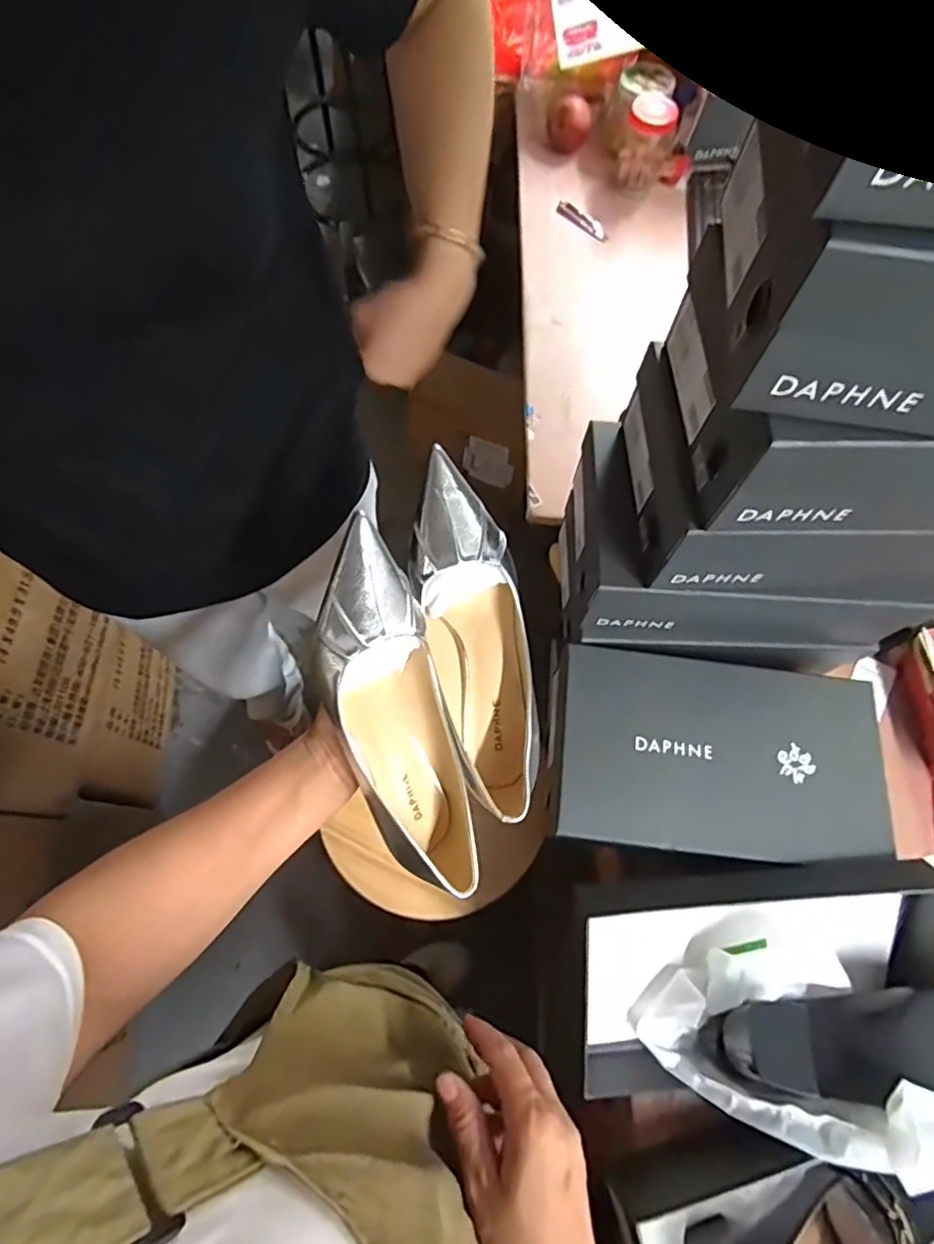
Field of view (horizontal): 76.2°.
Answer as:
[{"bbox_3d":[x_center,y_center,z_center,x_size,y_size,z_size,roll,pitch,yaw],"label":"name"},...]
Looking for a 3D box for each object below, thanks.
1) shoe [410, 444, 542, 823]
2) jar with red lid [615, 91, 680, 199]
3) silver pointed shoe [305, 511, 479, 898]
[{"bbox_3d":[0.009,0.012,0.423,0.075,0.065,0.247,-13,98,-7],"label":"shoe"},{"bbox_3d":[0.280,-0.747,0.934,0.072,0.101,0.073,0,68,-1],"label":"jar with red lid"},{"bbox_3d":[-0.053,0.062,0.396,0.080,0.078,0.242,-17,106,-8],"label":"silver pointed shoe"}]

